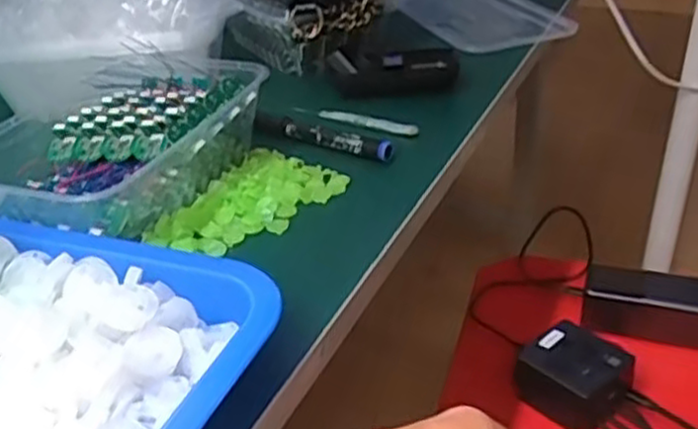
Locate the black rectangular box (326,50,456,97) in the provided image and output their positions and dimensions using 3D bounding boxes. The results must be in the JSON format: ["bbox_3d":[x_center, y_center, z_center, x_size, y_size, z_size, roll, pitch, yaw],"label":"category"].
[{"bbox_3d":[0.039,-0.122,0.641,0.113,0.036,0.044,-7,31,-5],"label":"black rectangular box"}]

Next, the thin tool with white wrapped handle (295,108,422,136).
[{"bbox_3d":[0.005,-0.077,0.600,0.109,0.006,0.014,14,36,27],"label":"thin tool with white wrapped handle"}]

